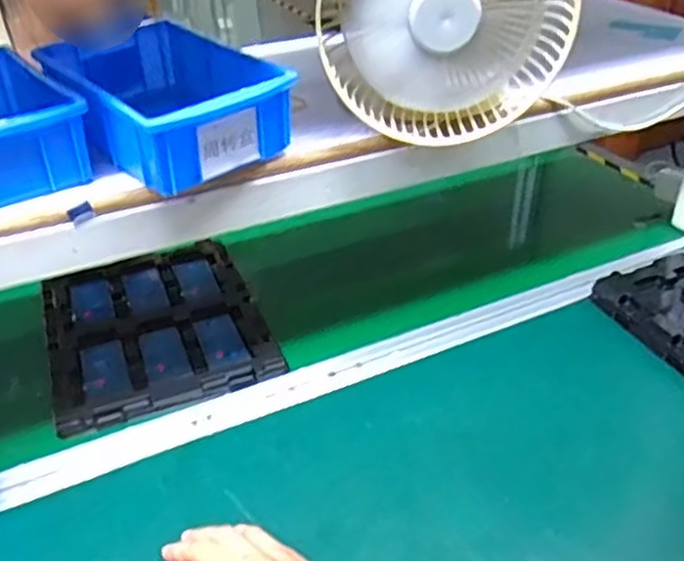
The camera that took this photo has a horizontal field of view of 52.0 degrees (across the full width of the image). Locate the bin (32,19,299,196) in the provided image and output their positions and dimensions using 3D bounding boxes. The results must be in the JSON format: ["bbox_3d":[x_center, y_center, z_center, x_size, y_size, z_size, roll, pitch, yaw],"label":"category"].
[{"bbox_3d":[-0.150,-0.147,0.580,0.130,0.067,0.202,-28,43,-35],"label":"bin"}]

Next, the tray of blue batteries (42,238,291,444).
[{"bbox_3d":[-0.202,0.045,0.759,0.216,0.017,0.264,-13,36,-18],"label":"tray of blue batteries"}]

